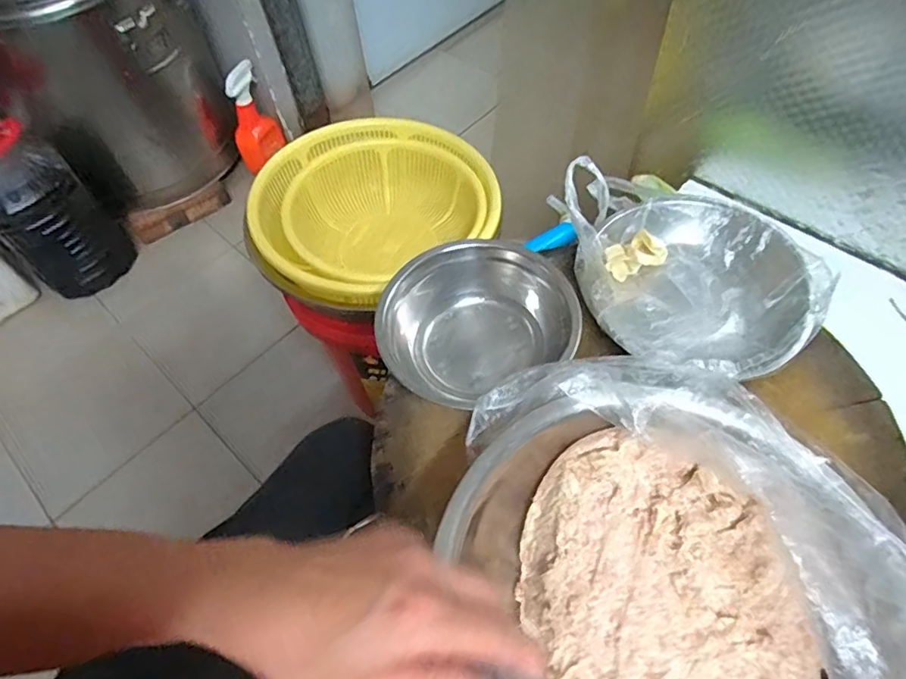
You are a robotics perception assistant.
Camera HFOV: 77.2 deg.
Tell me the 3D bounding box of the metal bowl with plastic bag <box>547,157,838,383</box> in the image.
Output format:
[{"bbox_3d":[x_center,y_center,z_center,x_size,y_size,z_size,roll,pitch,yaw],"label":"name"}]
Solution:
[{"bbox_3d":[0.198,-0.068,0.512,0.193,0.056,0.246,-22,59,-10],"label":"metal bowl with plastic bag"}]

